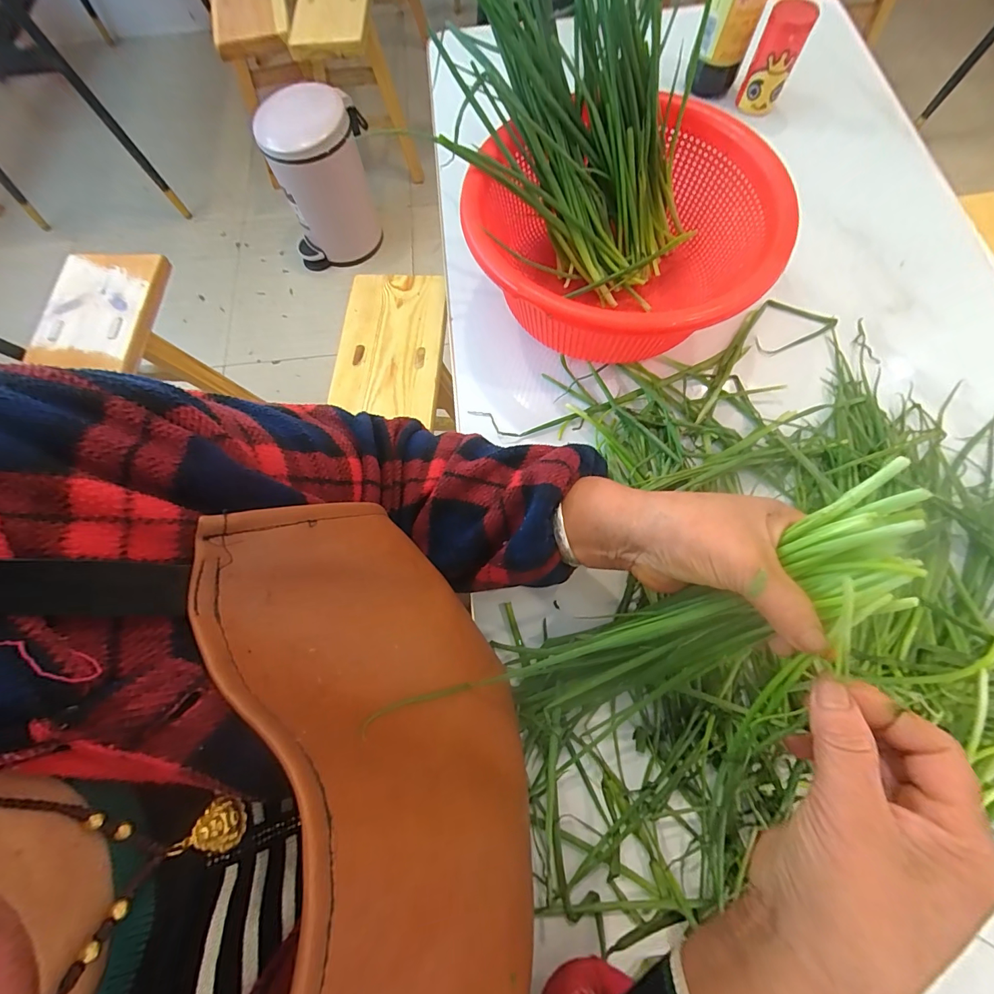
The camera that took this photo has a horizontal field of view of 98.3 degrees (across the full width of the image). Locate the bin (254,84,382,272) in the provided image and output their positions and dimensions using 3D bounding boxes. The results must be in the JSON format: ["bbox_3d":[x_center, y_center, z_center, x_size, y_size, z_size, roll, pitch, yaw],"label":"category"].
[{"bbox_3d":[-0.502,-0.938,1.268,0.284,0.372,0.276,-5,72,0],"label":"bin"}]

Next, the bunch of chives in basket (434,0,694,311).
[{"bbox_3d":[0.078,-0.374,0.401,0.225,0.174,0.302,3,72,3],"label":"bunch of chives in basket"}]

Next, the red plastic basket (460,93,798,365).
[{"bbox_3d":[0.115,-0.230,0.409,0.272,0.110,0.242,-13,72,-2],"label":"red plastic basket"}]

